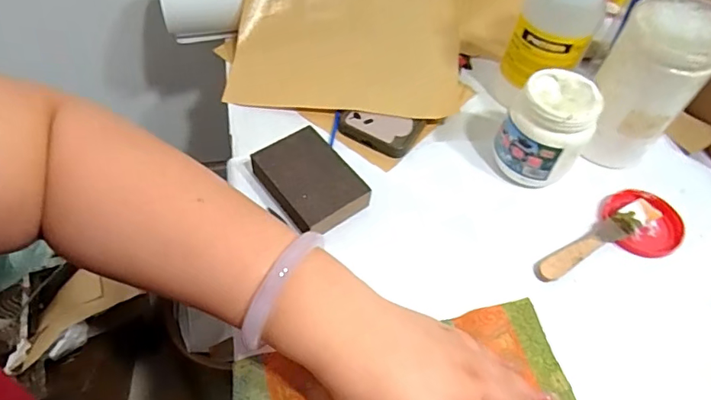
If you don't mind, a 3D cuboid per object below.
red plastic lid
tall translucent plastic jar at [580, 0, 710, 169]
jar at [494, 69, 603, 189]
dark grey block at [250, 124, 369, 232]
[{"bbox_3d":[0.276,0.021,0.475,0.071,0.016,0.070,3,54,-4],"label":"red plastic lid"},{"bbox_3d":[0.272,-0.105,0.475,0.084,0.148,0.094,35,58,18],"label":"tall translucent plastic jar"},{"bbox_3d":[0.180,-0.065,0.471,0.071,0.095,0.072,3,54,-4],"label":"jar"},{"bbox_3d":[-0.043,-0.017,0.458,0.072,0.027,0.098,-28,61,-23],"label":"dark grey block"}]

